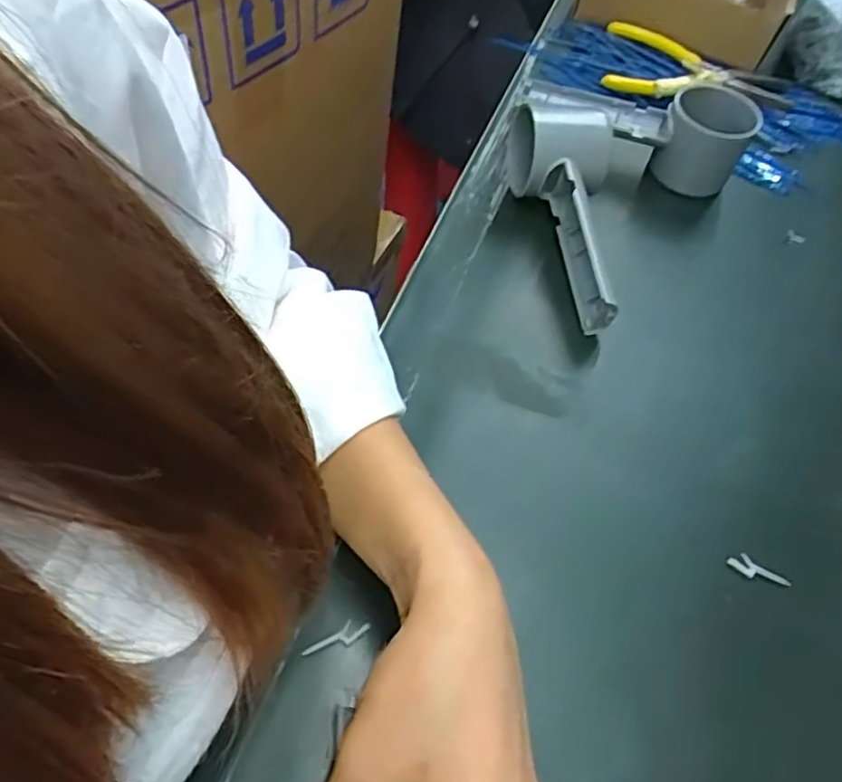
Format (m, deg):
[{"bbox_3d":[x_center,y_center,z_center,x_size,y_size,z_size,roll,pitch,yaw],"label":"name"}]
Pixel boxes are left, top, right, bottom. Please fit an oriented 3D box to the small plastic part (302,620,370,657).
[{"bbox_3d":[-0.035,0.105,0.293,0.028,0.005,0.007,-28,62,-22],"label":"small plastic part"}]

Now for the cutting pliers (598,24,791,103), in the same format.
[{"bbox_3d":[0.212,-0.247,0.542,0.138,0.018,0.088,12,55,3],"label":"cutting pliers"}]

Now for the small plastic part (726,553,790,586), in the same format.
[{"bbox_3d":[0.160,0.086,0.331,0.029,0.006,0.008,25,57,12],"label":"small plastic part"}]

